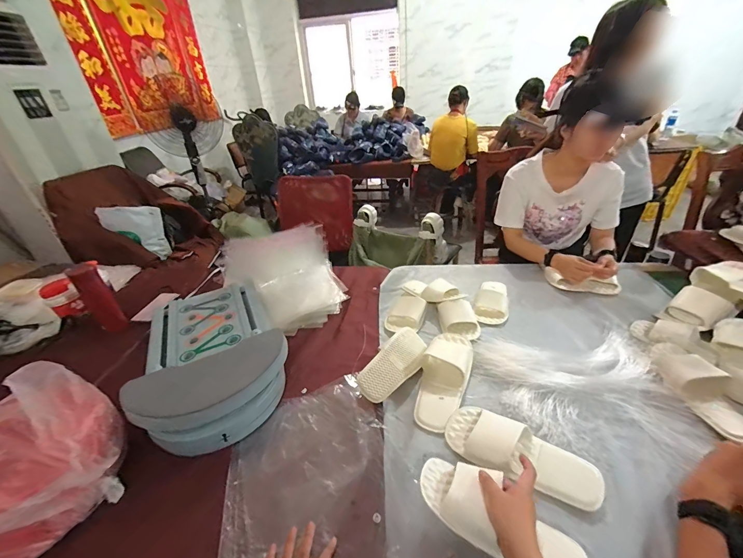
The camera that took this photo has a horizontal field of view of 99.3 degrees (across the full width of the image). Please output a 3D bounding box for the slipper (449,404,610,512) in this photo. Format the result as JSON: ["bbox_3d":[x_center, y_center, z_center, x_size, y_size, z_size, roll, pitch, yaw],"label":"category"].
[{"bbox_3d":[0.264,0.302,0.562,0.249,0.060,0.099,18,38,24],"label":"slipper"}]

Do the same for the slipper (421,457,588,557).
[{"bbox_3d":[0.182,0.345,0.456,0.228,0.063,0.102,21,39,23],"label":"slipper"}]

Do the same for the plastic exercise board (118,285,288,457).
[{"bbox_3d":[-0.408,0.176,0.811,0.305,0.131,0.517,-21,35,-25],"label":"plastic exercise board"}]

